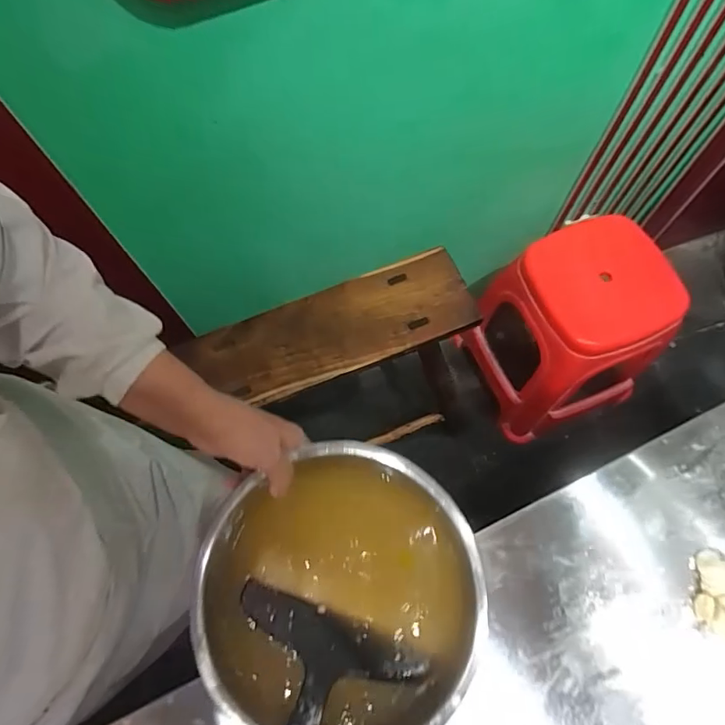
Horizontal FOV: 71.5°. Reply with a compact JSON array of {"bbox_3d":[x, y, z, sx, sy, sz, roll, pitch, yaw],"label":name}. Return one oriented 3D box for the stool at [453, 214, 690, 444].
[{"bbox_3d":[0.481,-0.066,1.223,0.319,0.461,0.332,-21,69,-6],"label":"stool"}]

